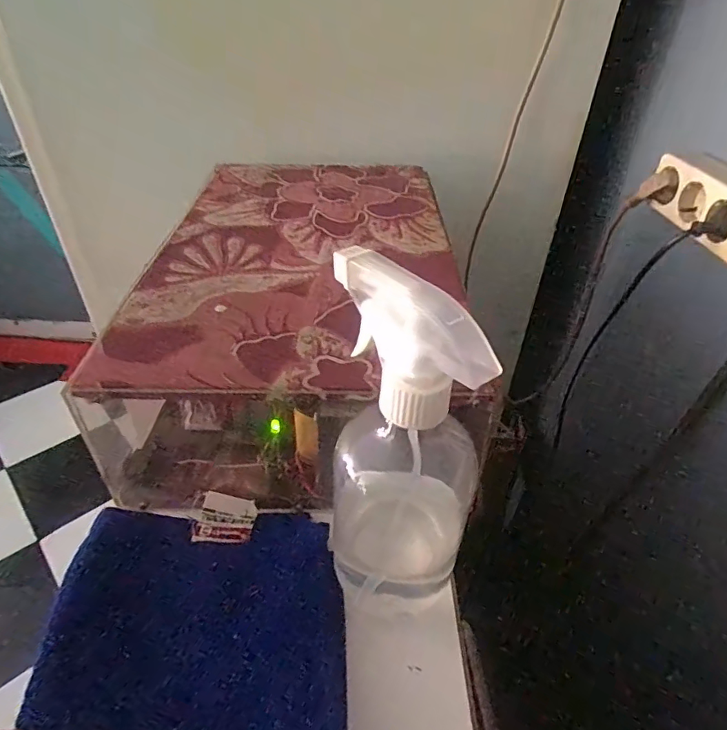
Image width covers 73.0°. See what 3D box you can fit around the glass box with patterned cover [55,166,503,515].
[{"bbox_3d":[-0.052,-0.063,0.454,0.230,0.112,0.381,1,40,0],"label":"glass box with patterned cover"}]

